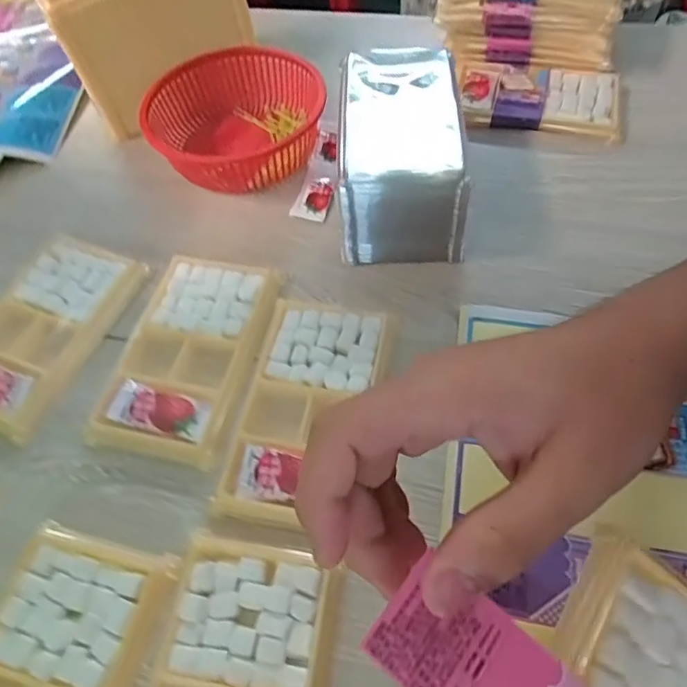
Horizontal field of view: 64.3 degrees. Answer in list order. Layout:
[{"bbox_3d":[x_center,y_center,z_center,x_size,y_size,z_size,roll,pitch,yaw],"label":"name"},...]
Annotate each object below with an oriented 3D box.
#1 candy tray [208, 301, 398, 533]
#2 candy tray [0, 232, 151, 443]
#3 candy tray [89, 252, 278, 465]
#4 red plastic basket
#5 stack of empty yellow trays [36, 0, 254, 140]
[{"bbox_3d":[-0.019,0.033,0.307,0.074,0.010,0.133,9,58,10],"label":"candy tray"},{"bbox_3d":[-0.193,-0.012,0.351,0.079,0.009,0.138,14,59,13],"label":"candy tray"},{"bbox_3d":[-0.094,0.002,0.333,0.080,0.009,0.133,11,59,11],"label":"candy tray"},{"bbox_3d":[-0.079,-0.178,0.425,0.117,0.054,0.128,-2,57,3],"label":"red plastic basket"},{"bbox_3d":[-0.159,-0.264,0.447,0.144,0.114,0.083,-27,59,-13],"label":"stack of empty yellow trays"}]

